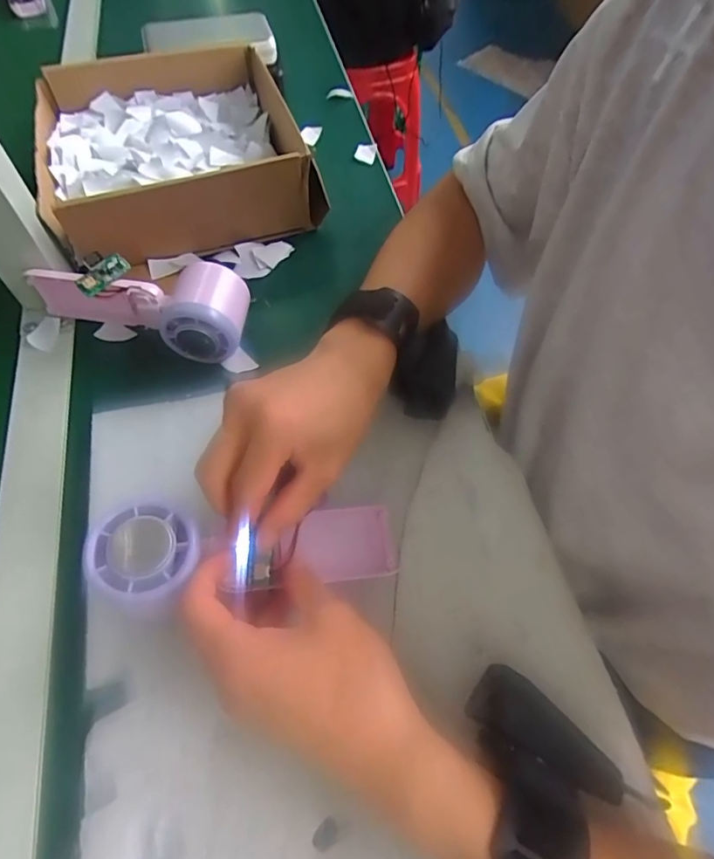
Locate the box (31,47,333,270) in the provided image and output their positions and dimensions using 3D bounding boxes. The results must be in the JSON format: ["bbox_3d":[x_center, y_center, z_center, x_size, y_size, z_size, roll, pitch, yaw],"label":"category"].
[{"bbox_3d":[-0.168,-0.262,0.466,0.221,0.075,0.219,-17,62,-11],"label":"box"}]

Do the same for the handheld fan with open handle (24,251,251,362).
[{"bbox_3d":[-0.166,-0.089,0.372,0.158,0.057,0.056,1,60,-1],"label":"handheld fan with open handle"}]

